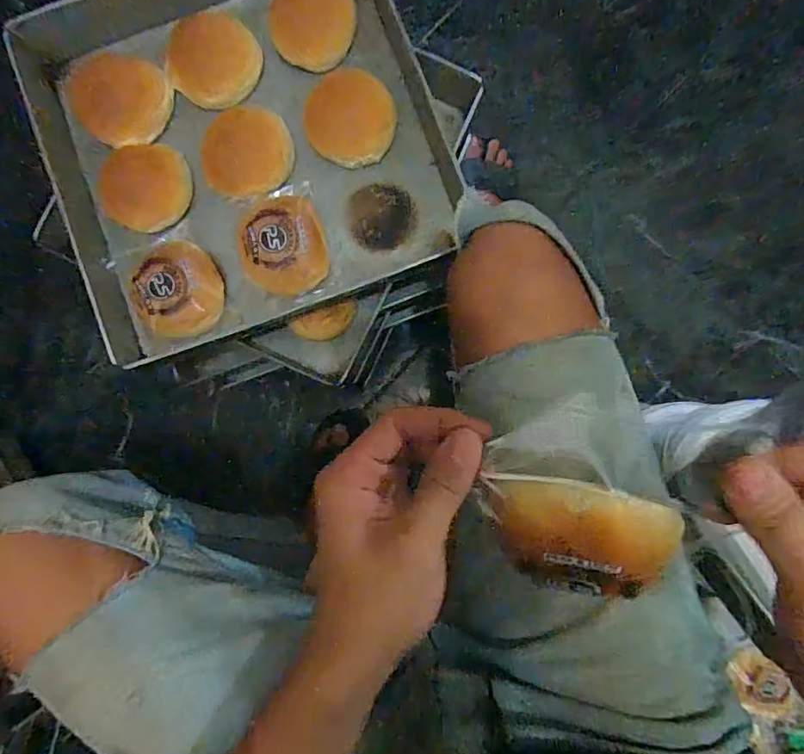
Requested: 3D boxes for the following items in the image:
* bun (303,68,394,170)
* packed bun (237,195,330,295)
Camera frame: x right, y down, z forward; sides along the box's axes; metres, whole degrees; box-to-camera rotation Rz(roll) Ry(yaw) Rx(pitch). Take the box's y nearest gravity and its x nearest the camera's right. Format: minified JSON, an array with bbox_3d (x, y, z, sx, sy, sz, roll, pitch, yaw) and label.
[{"bbox_3d":[-0.060,-0.291,0.566,0.105,0.038,0.104,0,86,2],"label":"bun"},{"bbox_3d":[-0.131,-0.142,0.552,0.089,0.041,0.094,0,86,2],"label":"packed bun"}]

